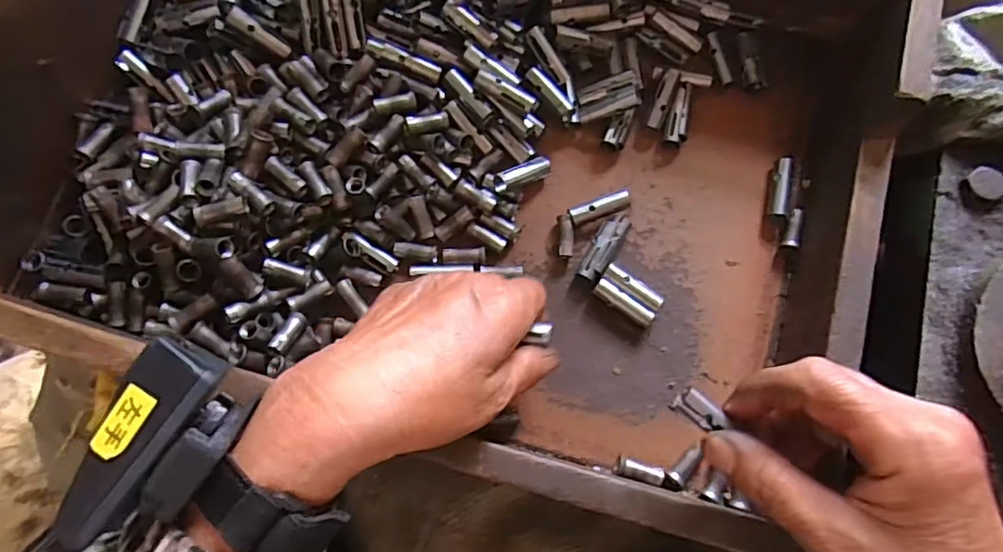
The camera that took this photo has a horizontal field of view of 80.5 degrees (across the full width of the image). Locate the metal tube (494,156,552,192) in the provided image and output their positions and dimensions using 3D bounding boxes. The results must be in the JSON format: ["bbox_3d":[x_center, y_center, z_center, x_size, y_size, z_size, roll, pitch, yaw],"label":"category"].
[{"bbox_3d":[0.012,-0.061,0.351,0.040,0.009,0.013,-27,73,-29],"label":"metal tube"}]

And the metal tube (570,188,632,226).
[{"bbox_3d":[0.058,-0.040,0.354,0.037,0.012,0.011,-22,73,-4],"label":"metal tube"}]

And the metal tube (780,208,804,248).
[{"bbox_3d":[0.173,-0.028,0.351,0.009,0.009,0.024,16,74,7],"label":"metal tube"}]

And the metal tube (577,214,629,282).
[{"bbox_3d":[0.060,-0.017,0.349,0.014,0.013,0.046,29,76,11],"label":"metal tube"}]

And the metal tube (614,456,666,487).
[{"bbox_3d":[0.075,0.106,0.320,0.027,0.010,0.010,16,74,7],"label":"metal tube"}]

